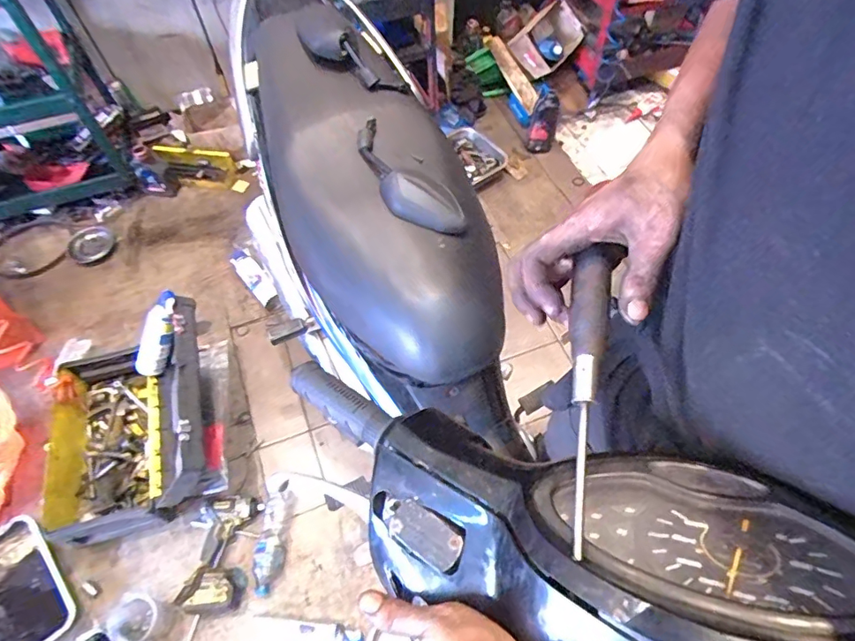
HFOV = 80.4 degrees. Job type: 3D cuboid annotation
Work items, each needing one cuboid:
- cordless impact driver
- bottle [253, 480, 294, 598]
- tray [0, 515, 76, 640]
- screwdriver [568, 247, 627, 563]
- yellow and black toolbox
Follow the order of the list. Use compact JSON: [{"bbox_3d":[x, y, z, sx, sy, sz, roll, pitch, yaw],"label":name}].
[{"bbox_3d":[-0.493,0.551,1.207,0.118,0.116,0.254,3,60,1],"label":"cordless impact driver"},{"bbox_3d":[-0.383,0.546,1.262,0.081,0.059,0.246,-1,60,-1],"label":"bottle"},{"bbox_3d":[-1.014,0.678,1.256,0.357,0.114,0.261,40,67,21],"label":"tray"},{"bbox_3d":[0.101,0.048,0.321,0.024,0.026,0.190,5,85,5],"label":"screwdriver"},{"bbox_3d":[-0.755,0.239,1.272,0.466,0.327,0.501,-14,61,-8],"label":"yellow and black toolbox"}]

